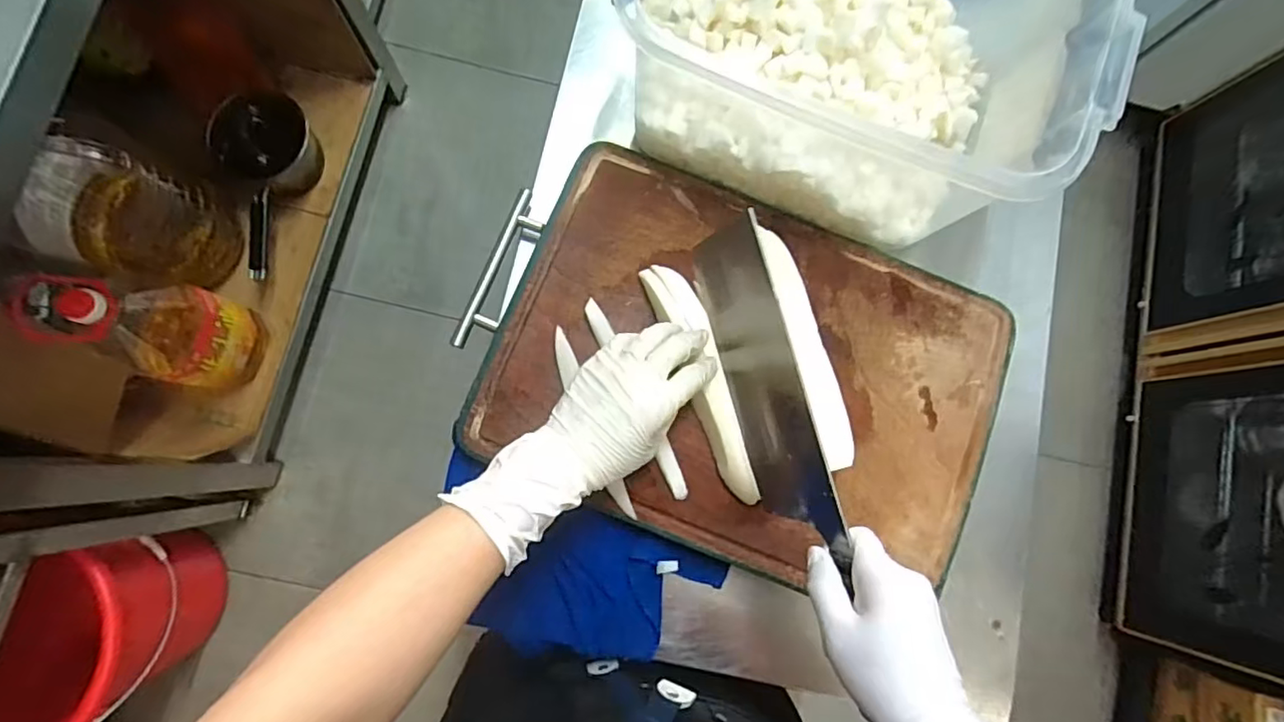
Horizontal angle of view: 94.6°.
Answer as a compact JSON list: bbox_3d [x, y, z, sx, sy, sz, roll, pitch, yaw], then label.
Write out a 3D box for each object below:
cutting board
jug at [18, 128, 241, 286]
[{"bbox_3d":[0.089,0.009,0.496,0.413,0.019,0.296,21,80,-1],"label":"cutting board"},{"bbox_3d":[-0.851,-0.237,0.999,0.185,0.298,0.189,16,80,-1],"label":"jug"}]

